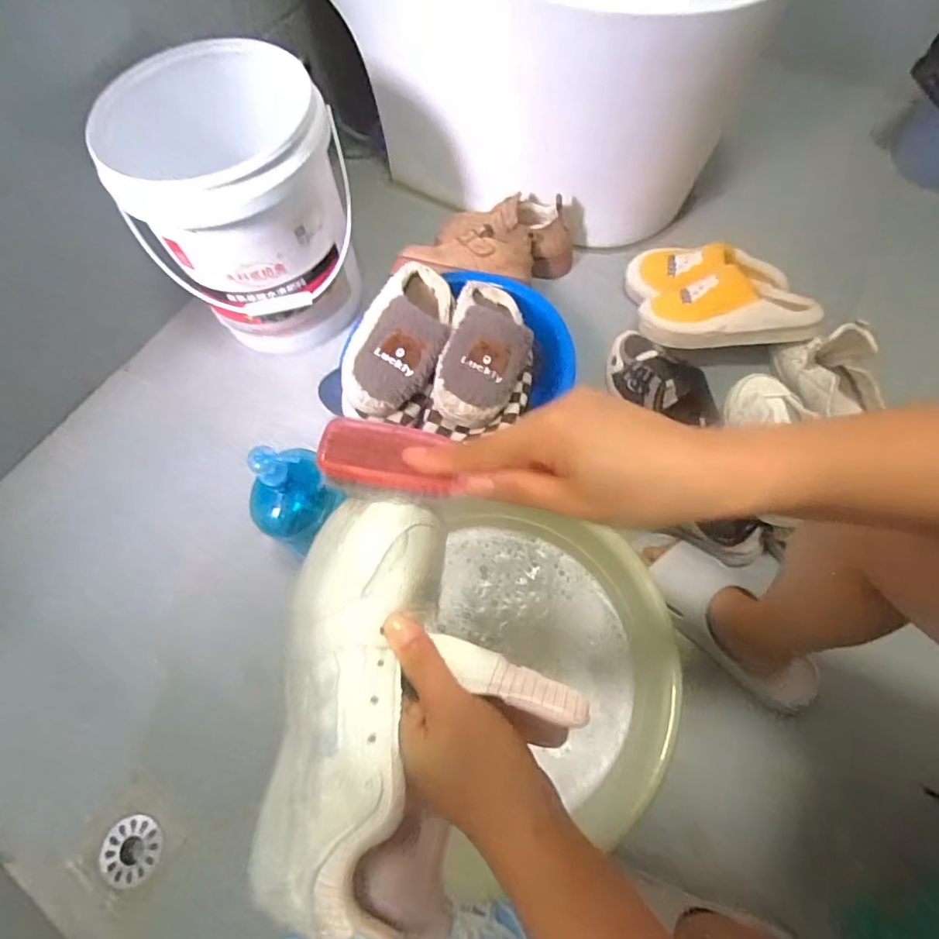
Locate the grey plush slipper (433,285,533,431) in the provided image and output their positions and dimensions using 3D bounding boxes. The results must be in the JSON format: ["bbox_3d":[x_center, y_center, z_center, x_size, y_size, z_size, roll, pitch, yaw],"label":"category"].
[{"bbox_3d":[0.025,-0.171,0.770,0.113,0.066,0.238,9,65,9],"label":"grey plush slipper"}]

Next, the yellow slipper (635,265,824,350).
[{"bbox_3d":[0.383,-0.239,0.846,0.236,0.059,0.108,0,64,5],"label":"yellow slipper"}]

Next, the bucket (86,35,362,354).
[{"bbox_3d":[-0.324,-0.381,0.868,0.291,0.329,0.265,-8,65,0],"label":"bucket"}]

